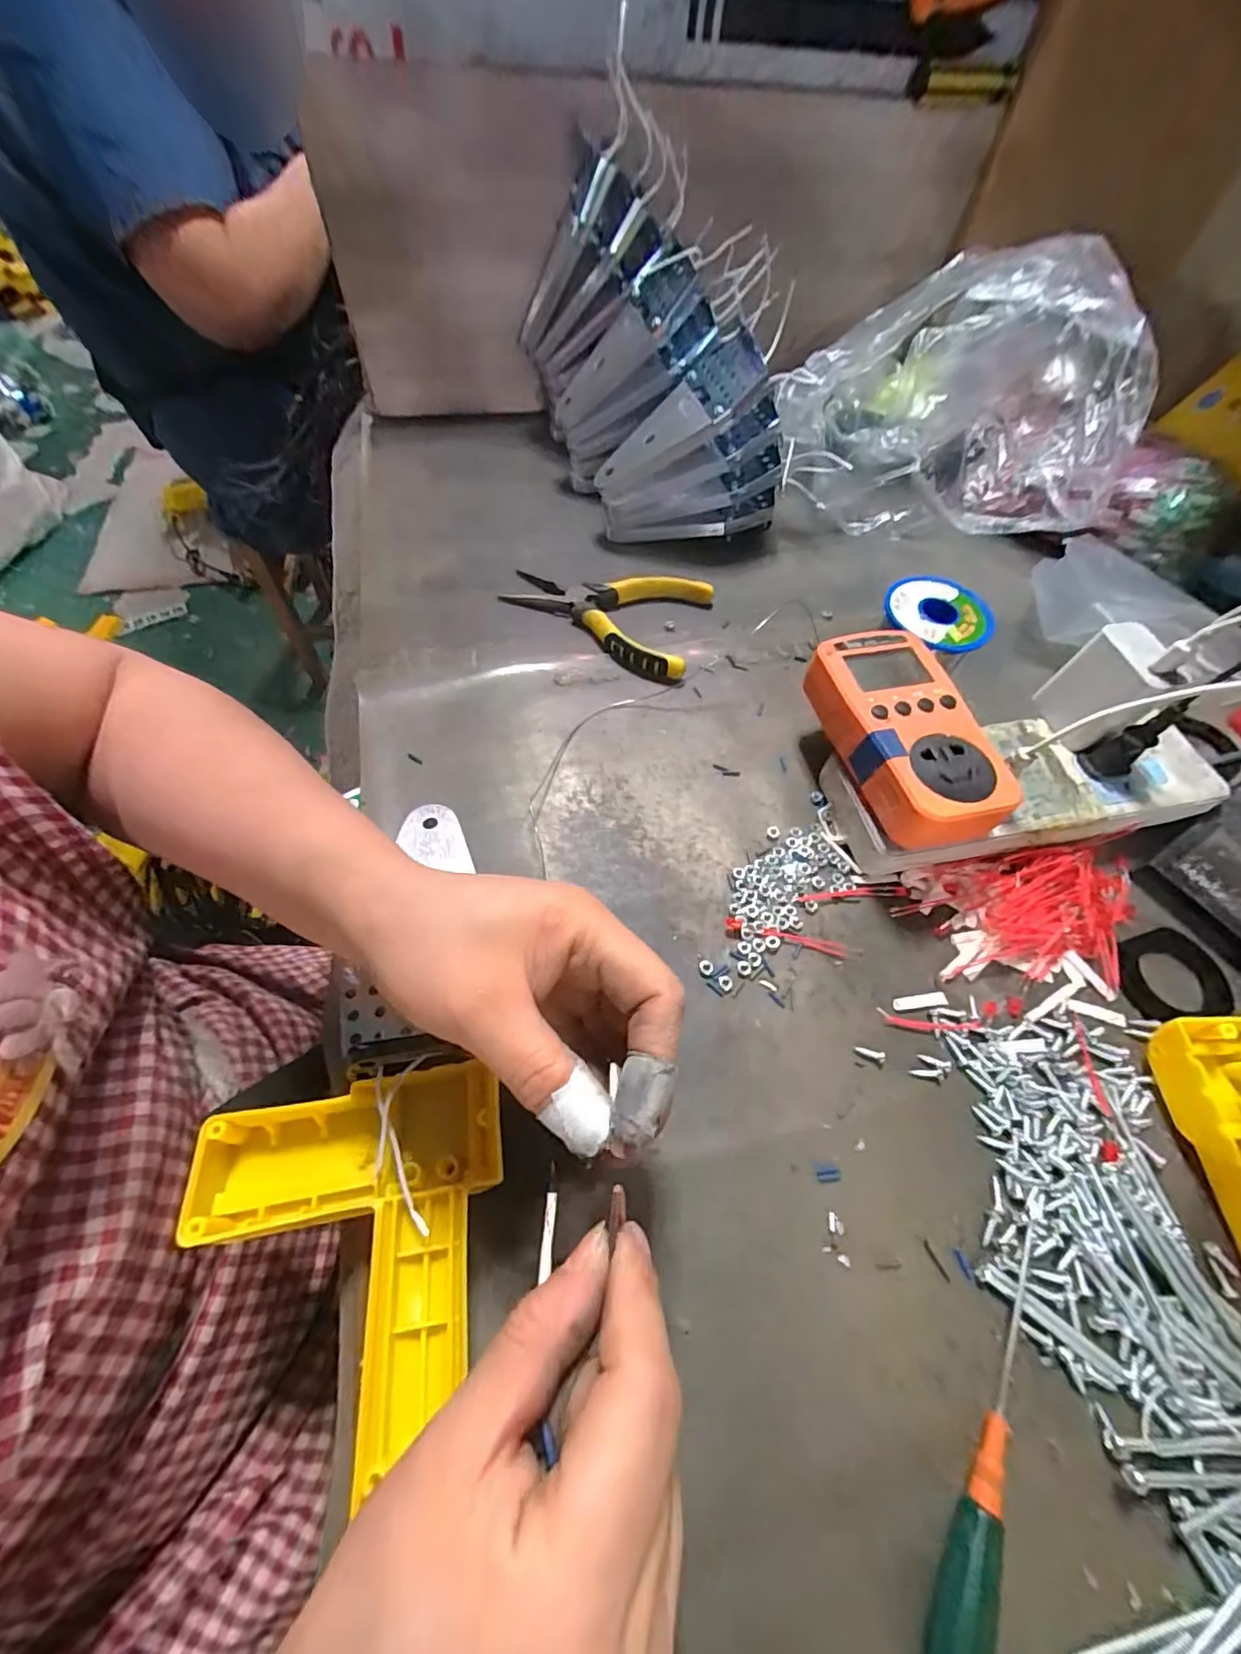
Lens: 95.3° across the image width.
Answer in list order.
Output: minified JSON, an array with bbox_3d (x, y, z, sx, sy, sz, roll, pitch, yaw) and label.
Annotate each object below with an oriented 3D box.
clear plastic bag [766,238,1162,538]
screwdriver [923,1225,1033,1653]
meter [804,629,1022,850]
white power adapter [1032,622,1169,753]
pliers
[{"bbox_3d":[0.264,-0.351,0.461,0.255,0.149,0.174,12,61,5],"label":"clear plastic bag"},{"bbox_3d":[0.131,0.220,0.202,0.014,0.016,0.140,27,63,13],"label":"screwdriver"},{"bbox_3d":[0.154,-0.051,0.308,0.064,0.031,0.124,-8,60,-8],"label":"meter"},{"bbox_3d":[0.275,-0.078,0.324,0.025,0.057,0.047,1,59,-3],"label":"white power adapter"},{"bbox_3d":[-0.012,-0.161,0.413,0.143,0.013,0.095,17,62,8],"label":"pliers"}]

